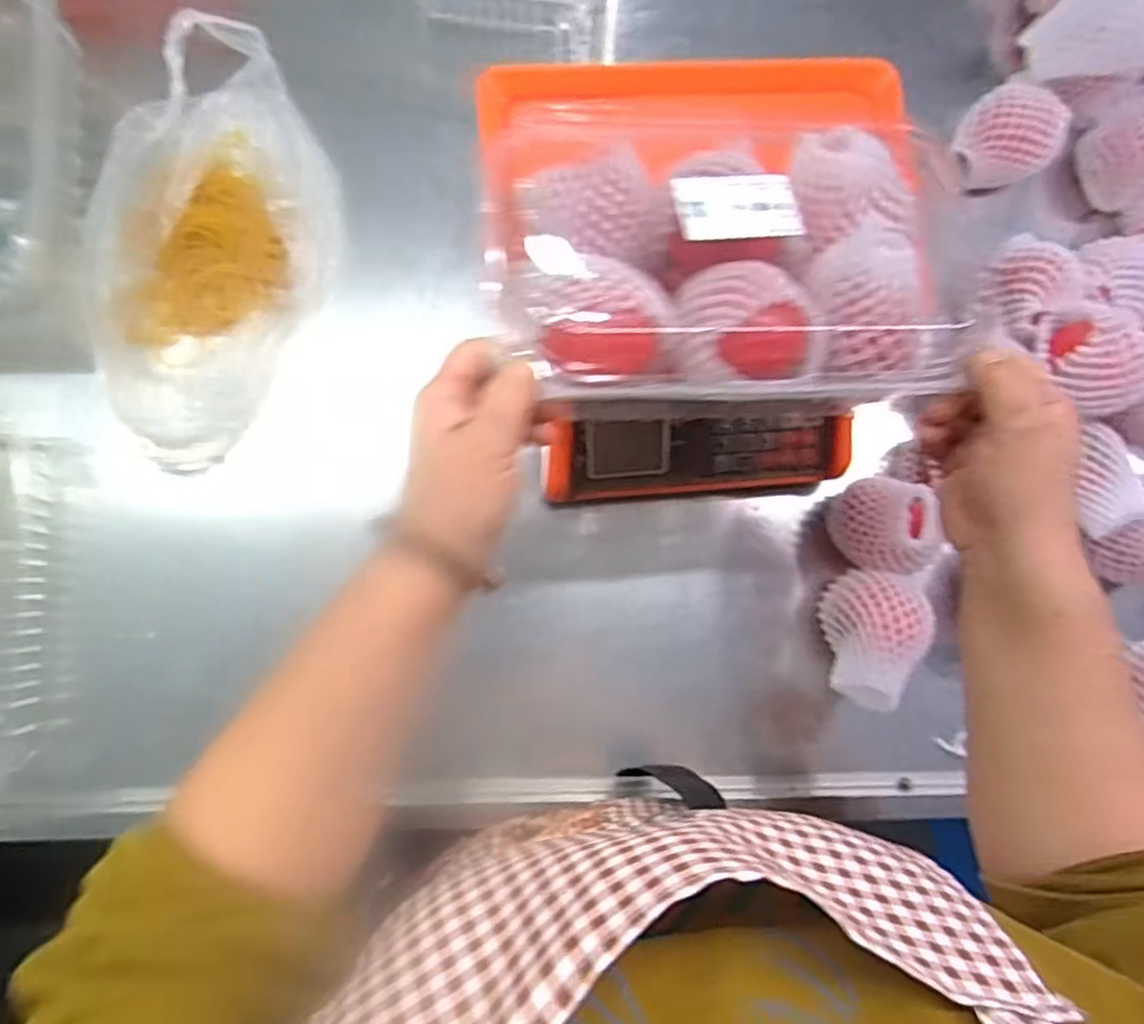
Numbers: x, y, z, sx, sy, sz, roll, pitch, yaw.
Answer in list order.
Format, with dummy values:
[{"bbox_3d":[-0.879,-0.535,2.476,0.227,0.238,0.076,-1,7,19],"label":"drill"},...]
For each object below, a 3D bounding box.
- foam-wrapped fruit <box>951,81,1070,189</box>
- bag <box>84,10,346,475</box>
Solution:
[{"bbox_3d":[0.350,-0.300,0.610,0.071,0.068,0.067,0,83,-3],"label":"foam-wrapped fruit"},{"bbox_3d":[-0.266,-0.204,0.561,0.162,0.052,0.331,4,83,-3],"label":"bag"}]

